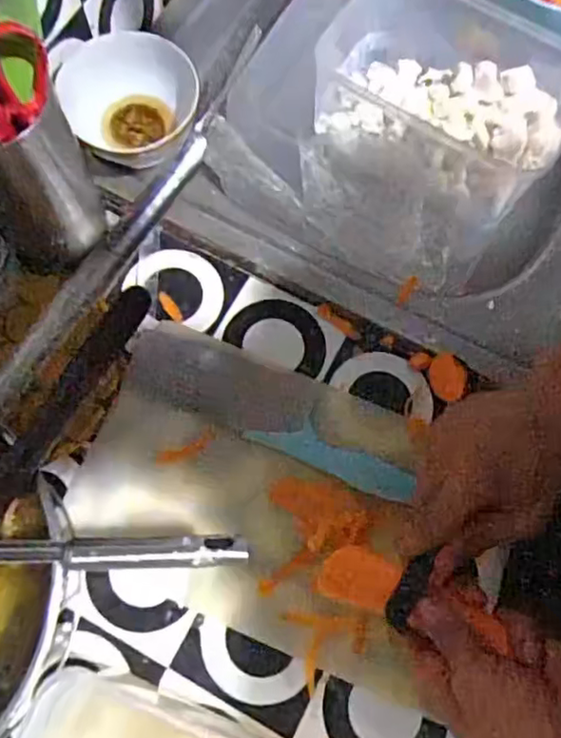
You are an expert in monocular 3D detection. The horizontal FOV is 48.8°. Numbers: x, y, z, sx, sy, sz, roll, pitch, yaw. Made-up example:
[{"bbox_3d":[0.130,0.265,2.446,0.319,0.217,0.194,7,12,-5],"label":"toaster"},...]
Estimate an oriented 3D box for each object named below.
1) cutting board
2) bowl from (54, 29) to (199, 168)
[{"bbox_3d":[-0.012,0.092,0.467,0.286,0.014,0.193,22,72,6],"label":"cutting board"},{"bbox_3d":[-0.122,-0.221,0.517,0.103,0.058,0.108,1,71,-1],"label":"bowl"}]

